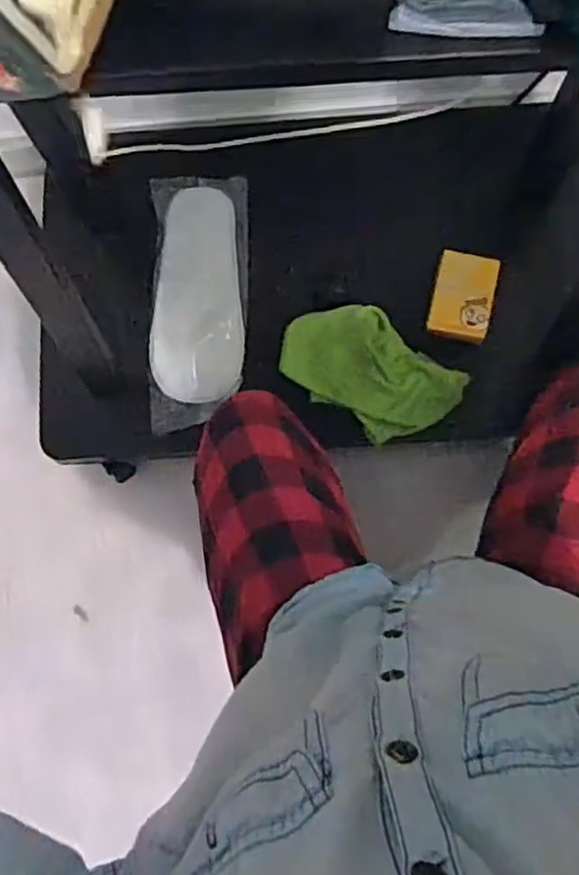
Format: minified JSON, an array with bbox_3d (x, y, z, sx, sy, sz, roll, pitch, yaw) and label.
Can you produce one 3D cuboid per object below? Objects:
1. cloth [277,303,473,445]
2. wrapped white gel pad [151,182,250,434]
[{"bbox_3d":[0.089,-0.076,0.796,0.192,0.024,0.121,41,82,8],"label":"cloth"},{"bbox_3d":[-0.109,-0.164,0.829,0.118,0.015,0.313,-1,79,1],"label":"wrapped white gel pad"}]

